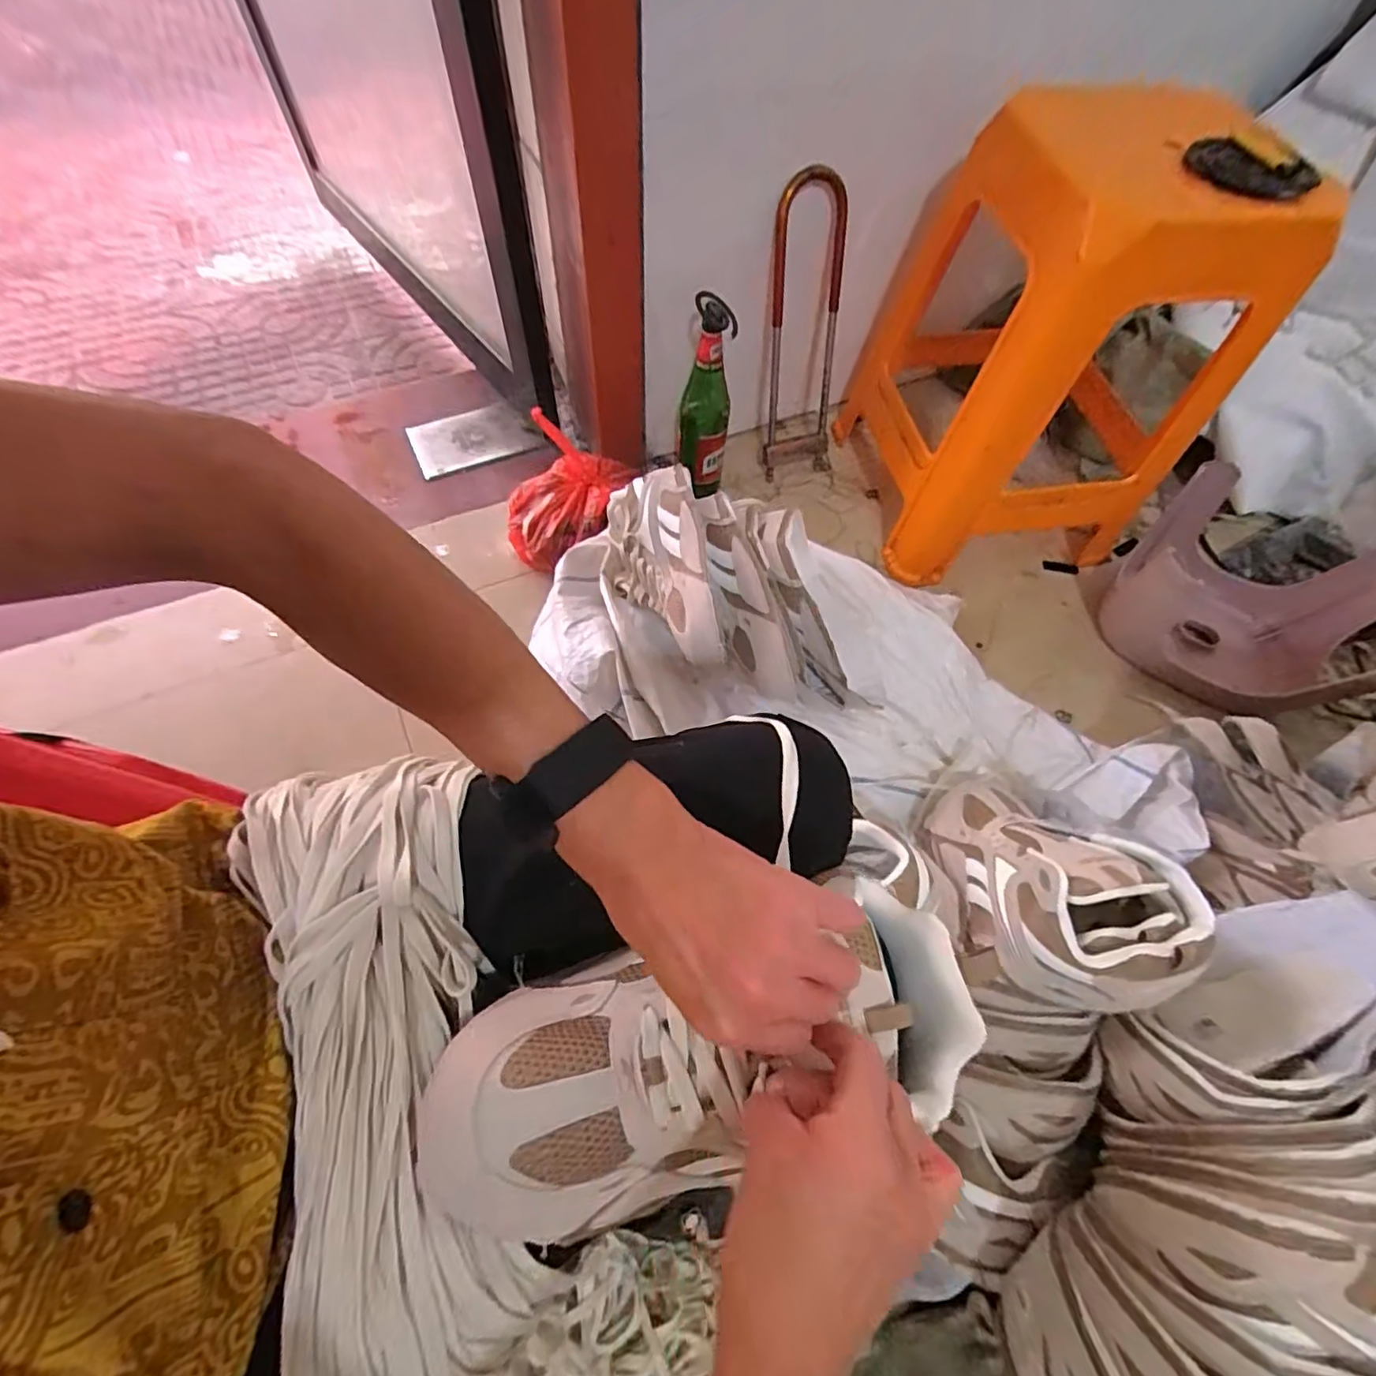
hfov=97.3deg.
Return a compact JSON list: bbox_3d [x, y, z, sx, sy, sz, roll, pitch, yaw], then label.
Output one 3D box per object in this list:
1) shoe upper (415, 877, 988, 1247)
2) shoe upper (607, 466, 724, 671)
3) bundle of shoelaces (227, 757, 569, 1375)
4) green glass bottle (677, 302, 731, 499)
[{"bbox_3d":[0.014,0.179,0.296,0.270,0.062,0.111,-9,63,-13],"label":"shoe upper"},{"bbox_3d":[-0.030,-0.116,0.662,0.094,0.118,0.226,-9,64,-8],"label":"shoe upper"},{"bbox_3d":[-0.152,0.174,0.297,0.111,0.052,0.288,-14,64,-10],"label":"bundle of shoelaces"},{"bbox_3d":[0.023,-0.384,0.834,0.069,0.258,0.058,5,62,-1],"label":"green glass bottle"}]

